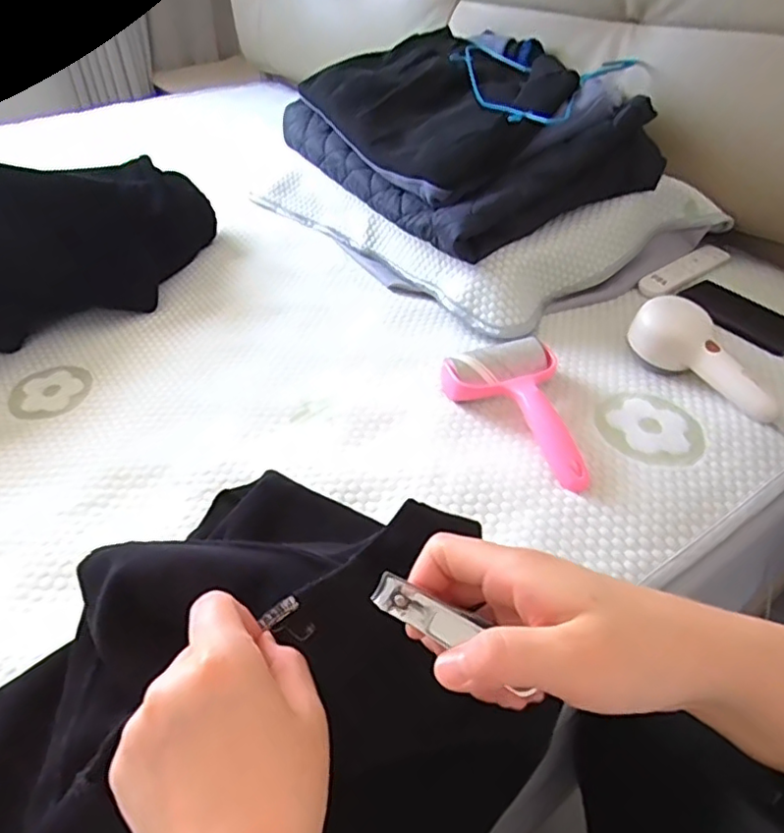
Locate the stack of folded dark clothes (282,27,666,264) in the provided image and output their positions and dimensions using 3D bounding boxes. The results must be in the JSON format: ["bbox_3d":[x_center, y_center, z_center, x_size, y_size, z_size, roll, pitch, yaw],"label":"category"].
[{"bbox_3d":[0.087,-0.430,0.891,0.343,0.140,0.515,-19,43,-18],"label":"stack of folded dark clothes"}]

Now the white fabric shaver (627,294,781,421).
[{"bbox_3d":[0.329,-0.060,0.637,0.070,0.054,0.165,-33,68,-31],"label":"white fabric shaver"}]

